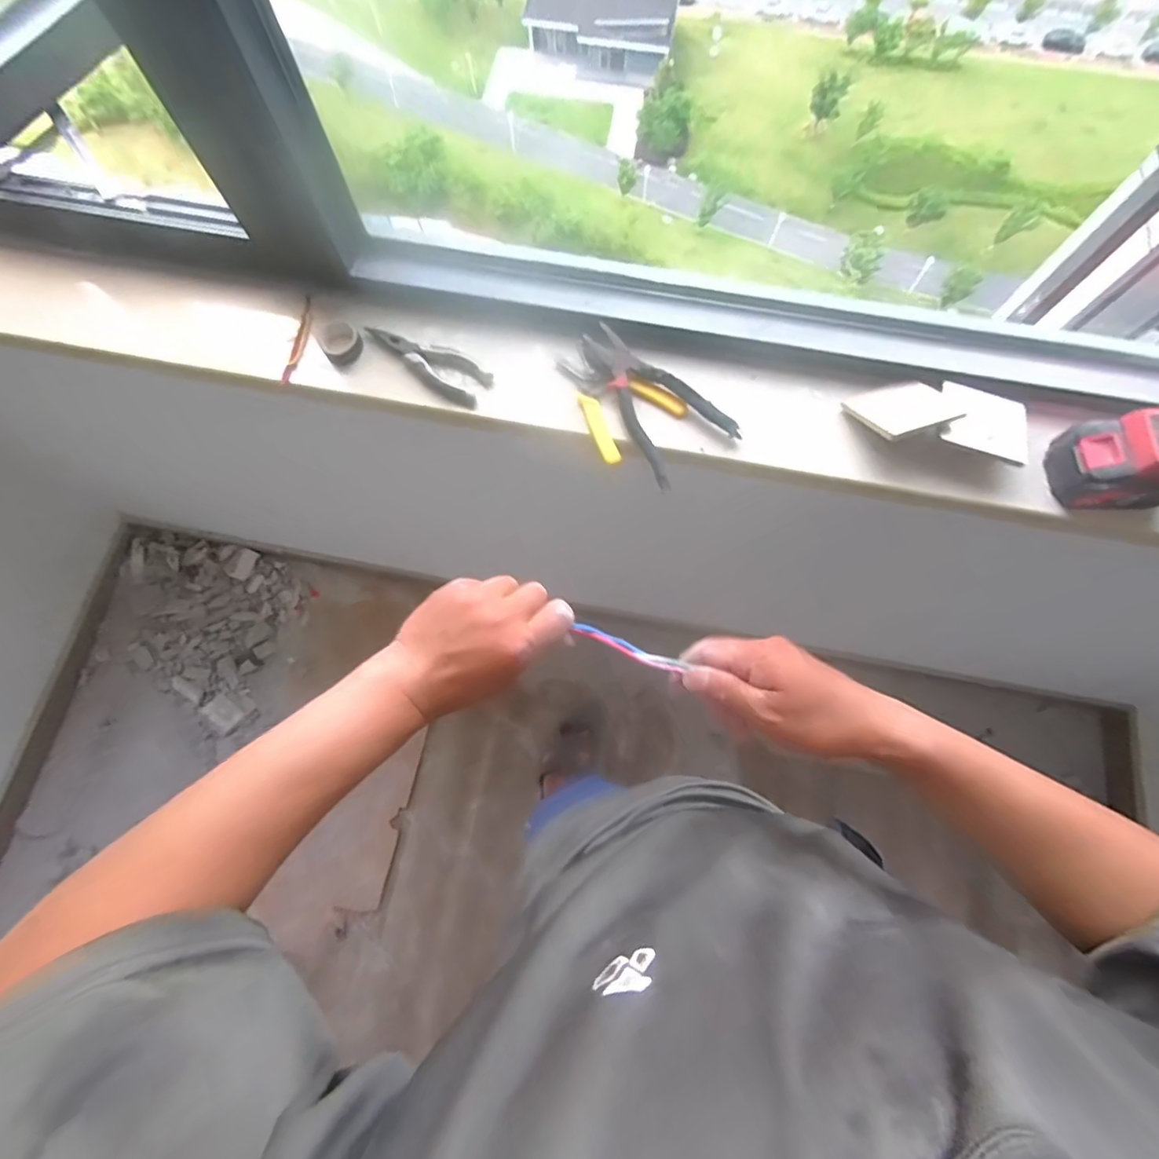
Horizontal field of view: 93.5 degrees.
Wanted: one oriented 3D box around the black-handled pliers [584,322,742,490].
[{"bbox_3d":[0.074,-0.200,0.603,0.100,0.030,0.189,-37,77,-10],"label":"black-handled pliers"}]

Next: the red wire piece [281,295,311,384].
[{"bbox_3d":[-0.327,-0.279,0.636,0.015,0.010,0.113,8,74,2],"label":"red wire piece"}]

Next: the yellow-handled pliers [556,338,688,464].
[{"bbox_3d":[0.035,-0.207,0.611,0.103,0.025,0.135,-39,78,-11],"label":"yellow-handled pliers"}]

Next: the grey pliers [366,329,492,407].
[{"bbox_3d":[-0.172,-0.249,0.620,0.151,0.019,0.054,32,76,9],"label":"grey pliers"}]

